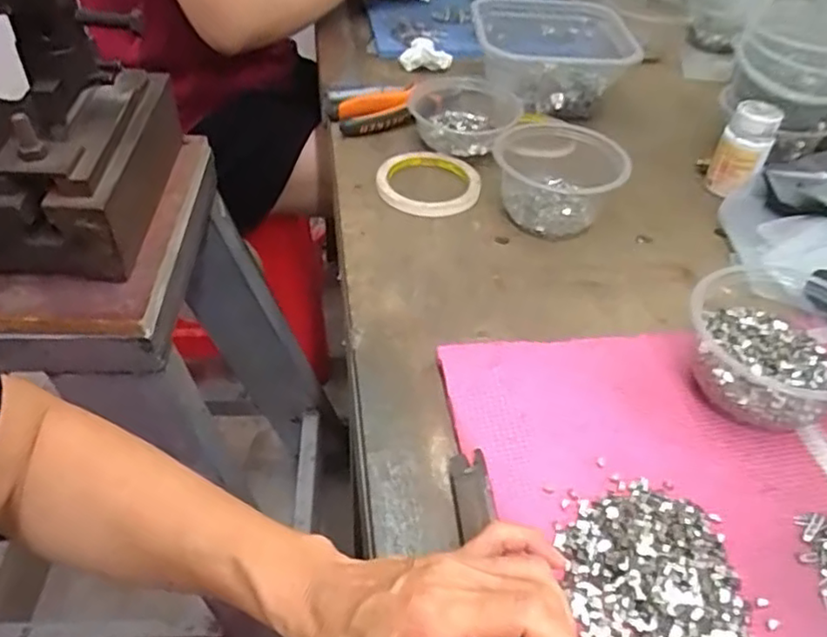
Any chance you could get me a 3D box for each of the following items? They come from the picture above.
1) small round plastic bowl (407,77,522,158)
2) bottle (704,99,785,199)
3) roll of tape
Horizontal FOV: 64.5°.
[{"bbox_3d":[0.054,-0.218,0.702,0.118,0.040,0.135,8,44,6],"label":"small round plastic bowl"},{"bbox_3d":[0.316,-0.162,0.625,0.047,0.076,0.043,-26,51,-26],"label":"bottle"},{"bbox_3d":[0.013,-0.129,0.628,0.097,0.017,0.097,1,44,-1],"label":"roll of tape"}]

